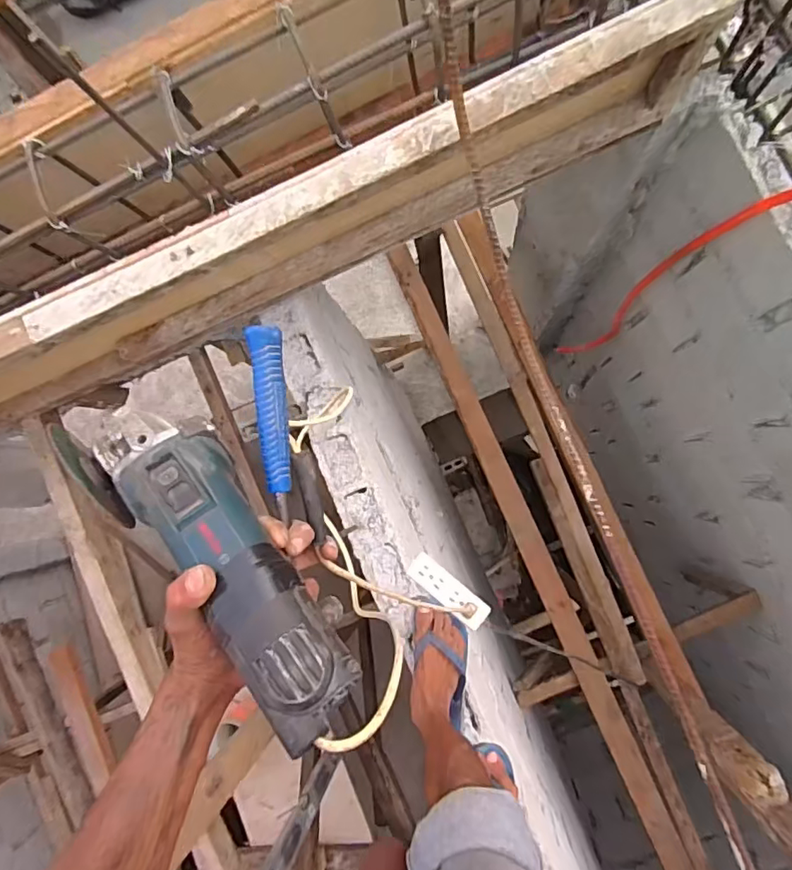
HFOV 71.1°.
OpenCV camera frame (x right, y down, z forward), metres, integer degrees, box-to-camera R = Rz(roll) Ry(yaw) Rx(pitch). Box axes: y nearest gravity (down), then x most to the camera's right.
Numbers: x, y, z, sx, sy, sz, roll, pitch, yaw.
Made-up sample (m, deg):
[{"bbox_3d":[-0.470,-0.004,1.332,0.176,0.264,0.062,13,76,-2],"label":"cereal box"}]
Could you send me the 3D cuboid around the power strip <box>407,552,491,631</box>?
[{"bbox_3d":[0.084,0.247,0.878,0.139,0.025,0.046,37,92,7],"label":"power strip"}]

